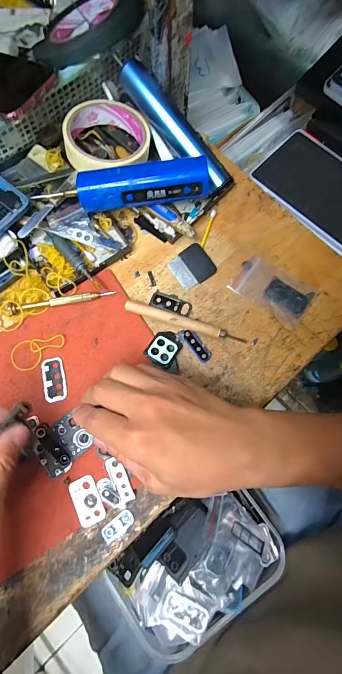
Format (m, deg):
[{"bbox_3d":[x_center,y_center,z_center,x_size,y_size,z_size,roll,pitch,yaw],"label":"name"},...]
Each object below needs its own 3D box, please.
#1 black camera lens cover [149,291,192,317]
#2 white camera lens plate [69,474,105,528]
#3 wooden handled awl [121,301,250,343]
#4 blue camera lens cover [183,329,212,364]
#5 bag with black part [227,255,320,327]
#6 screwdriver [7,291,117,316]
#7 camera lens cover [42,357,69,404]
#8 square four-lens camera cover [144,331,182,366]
[{"bbox_3d":[0.001,-0.036,0.344,0.043,0.004,0.019,17,77,4],"label":"black camera lens cover"},{"bbox_3d":[-0.075,0.147,0.295,0.023,0.006,0.040,-23,78,-5],"label":"white camera lens plate"},{"bbox_3d":[0.014,-0.014,0.333,0.123,0.014,0.012,17,77,4],"label":"wooden handled awl"},{"bbox_3d":[0.026,0.009,0.333,0.013,0.004,0.037,-37,80,-8],"label":"blue camera lens cover"},{"bbox_3d":[0.107,-0.051,0.344,0.079,0.004,0.048,34,79,7],"label":"bag with black part"},{"bbox_3d":[-0.113,-0.036,0.337,0.109,0.008,0.011,-8,77,-2],"label":"screwdriver"},{"bbox_3d":[-0.114,0.041,0.321,0.021,0.004,0.043,-13,77,-3],"label":"camera lens cover"},{"bbox_3d":[-0.007,0.010,0.329,0.029,0.004,0.035,28,66,5],"label":"square four-lens camera cover"}]

